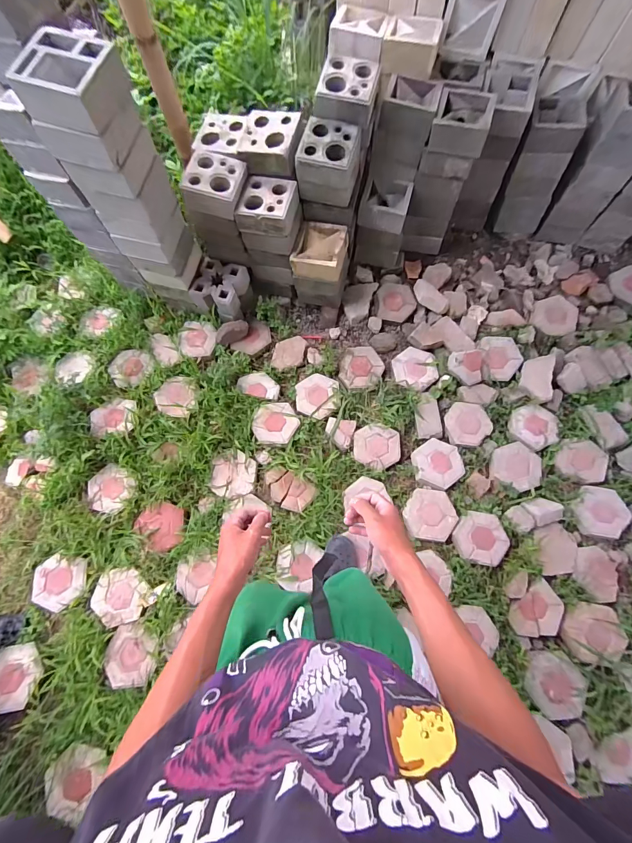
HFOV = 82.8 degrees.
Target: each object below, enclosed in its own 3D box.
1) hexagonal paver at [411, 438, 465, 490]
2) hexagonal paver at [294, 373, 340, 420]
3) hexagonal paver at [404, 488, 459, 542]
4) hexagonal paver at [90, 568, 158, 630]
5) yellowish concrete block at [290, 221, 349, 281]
[{"bbox_3d":[0.515,0.180,1.519,0.212,0.046,0.201,-33,82,-7],"label":"hexagonal paver"},{"bbox_3d":[0.006,-0.113,1.622,0.190,0.049,0.199,3,79,-1],"label":"hexagonal paver"},{"bbox_3d":[0.468,0.380,1.468,0.210,0.059,0.204,9,72,2],"label":"hexagonal paver"},{"bbox_3d":[-0.718,0.645,1.312,0.203,0.029,0.196,39,76,11],"label":"hexagonal paver"},{"bbox_3d":[0.016,-0.714,1.512,0.217,0.113,0.182,15,72,4],"label":"yellowish concrete block"}]

